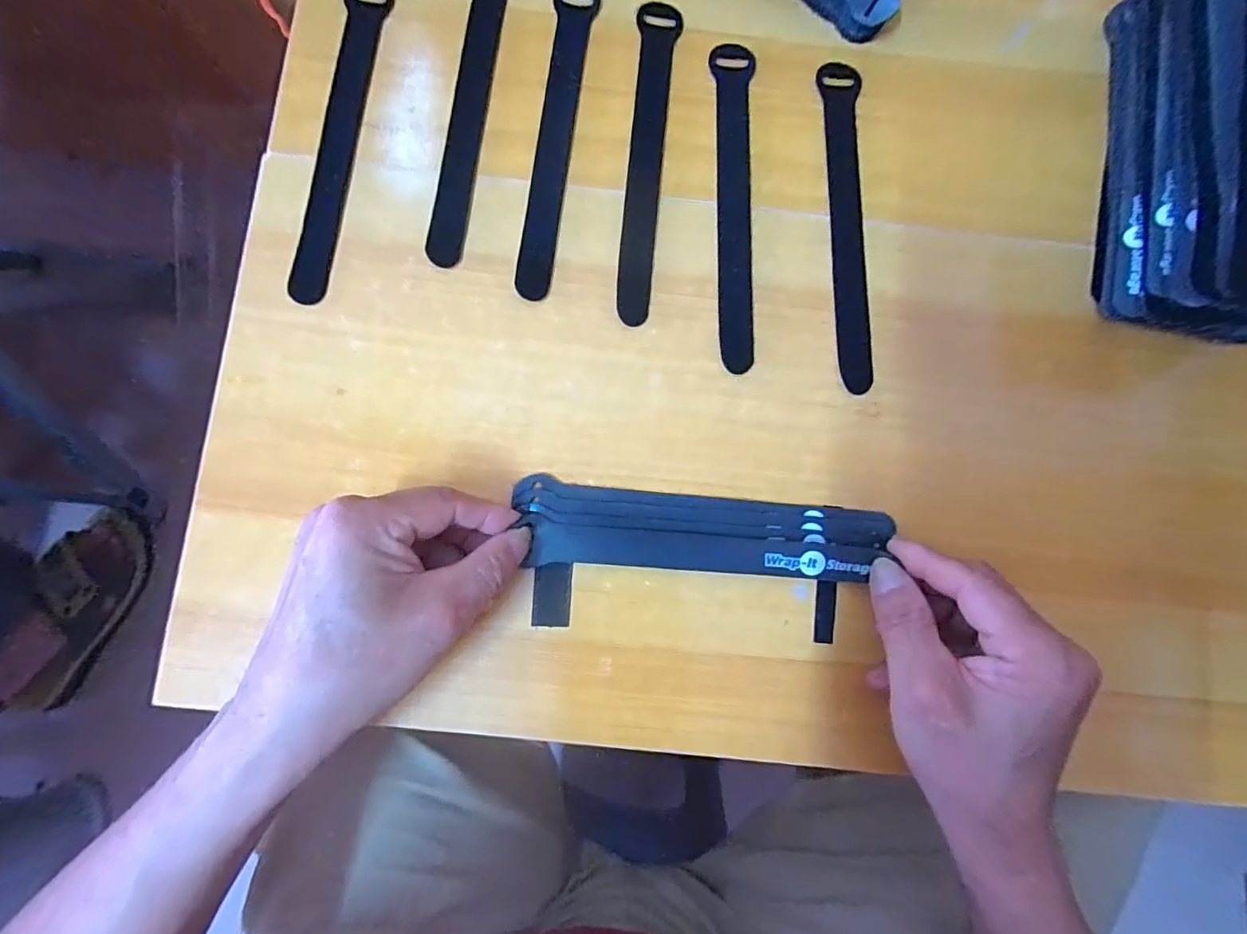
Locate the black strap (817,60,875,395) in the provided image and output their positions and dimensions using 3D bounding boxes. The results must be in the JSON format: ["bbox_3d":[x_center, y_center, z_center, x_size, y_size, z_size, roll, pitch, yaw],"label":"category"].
[{"bbox_3d":[0.127,-0.139,0.313,0.022,0.004,0.194,0,84,-1],"label":"black strap"}]

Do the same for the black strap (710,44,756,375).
[{"bbox_3d":[0.064,-0.150,0.311,0.023,0.004,0.194,-1,84,-1],"label":"black strap"}]

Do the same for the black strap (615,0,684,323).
[{"bbox_3d":[0.013,-0.176,0.312,0.023,0.004,0.193,7,84,-1],"label":"black strap"}]

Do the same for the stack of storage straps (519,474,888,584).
[{"bbox_3d":[0.041,0.035,0.287,0.189,0.012,0.041,4,84,1],"label":"stack of storage straps"}]

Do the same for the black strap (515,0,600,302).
[{"bbox_3d":[-0.039,-0.190,0.312,0.023,0.004,0.194,9,84,0],"label":"black strap"}]

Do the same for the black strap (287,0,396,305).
[{"bbox_3d":[-0.160,-0.188,0.310,0.023,0.004,0.200,8,83,-10],"label":"black strap"}]

